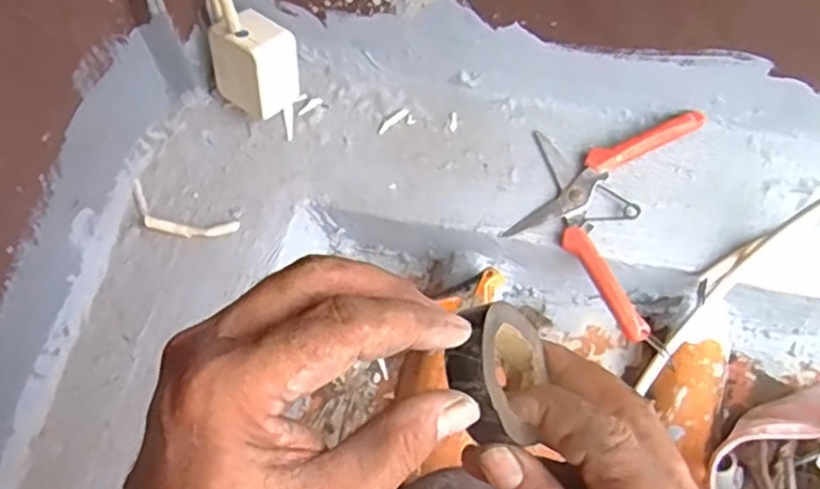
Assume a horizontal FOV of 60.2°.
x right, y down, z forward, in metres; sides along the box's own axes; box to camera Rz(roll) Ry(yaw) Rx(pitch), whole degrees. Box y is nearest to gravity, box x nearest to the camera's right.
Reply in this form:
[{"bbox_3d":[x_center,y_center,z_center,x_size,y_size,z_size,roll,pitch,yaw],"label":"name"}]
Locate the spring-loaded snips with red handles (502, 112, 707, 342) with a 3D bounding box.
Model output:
[{"bbox_3d":[0.143,-0.030,0.544,0.116,0.013,0.179,15,74,17],"label":"spring-loaded snips with red handles"}]

